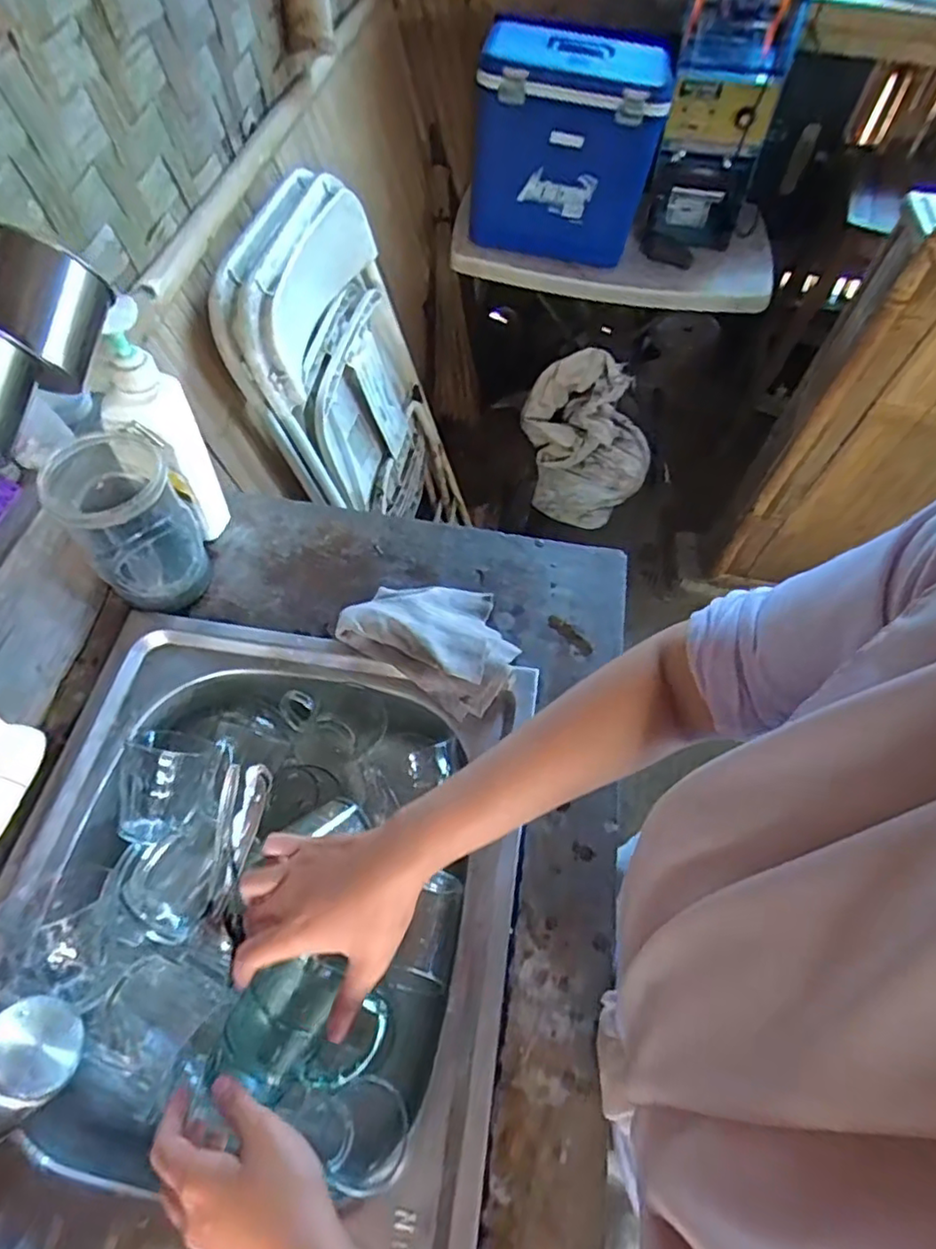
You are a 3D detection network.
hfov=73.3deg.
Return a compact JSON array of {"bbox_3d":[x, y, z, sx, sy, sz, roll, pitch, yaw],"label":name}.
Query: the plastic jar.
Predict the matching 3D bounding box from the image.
[{"bbox_3d":[-0.307,-0.093,0.591,0.101,0.151,0.108,-30,64,-18],"label":"plastic jar"}]

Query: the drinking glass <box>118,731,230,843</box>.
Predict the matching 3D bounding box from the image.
[{"bbox_3d":[-0.268,0.137,0.553,0.084,0.071,0.104,12,59,4],"label":"drinking glass"}]

